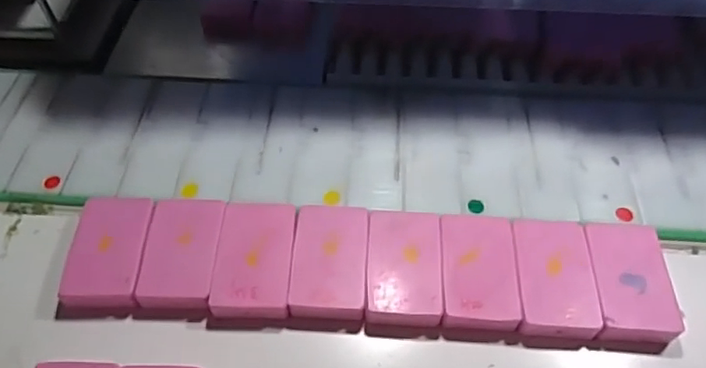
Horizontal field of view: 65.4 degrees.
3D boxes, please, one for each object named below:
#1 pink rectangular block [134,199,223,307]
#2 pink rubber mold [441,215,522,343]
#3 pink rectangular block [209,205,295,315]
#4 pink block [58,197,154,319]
[{"bbox_3d":[-0.103,0.042,0.334,0.044,0.012,0.070,1,55,1],"label":"pink rectangular block"},{"bbox_3d":[0.074,0.053,0.325,0.043,0.015,0.071,3,55,2],"label":"pink rubber mold"},{"bbox_3d":[-0.058,0.045,0.330,0.044,0.011,0.072,1,55,1],"label":"pink rectangular block"},{"bbox_3d":[-0.149,0.043,0.335,0.046,0.015,0.072,0,55,0],"label":"pink block"}]

